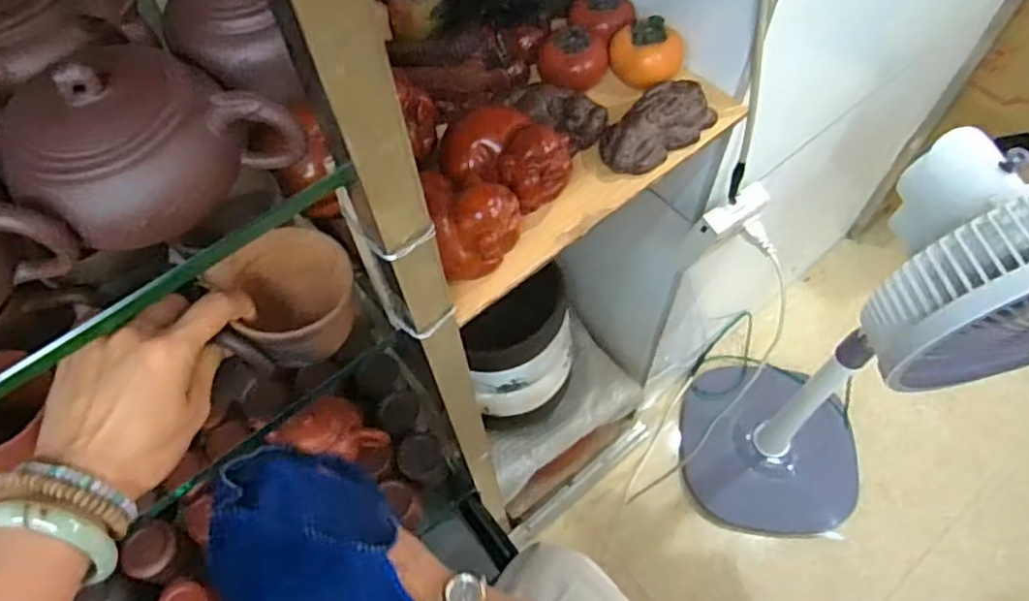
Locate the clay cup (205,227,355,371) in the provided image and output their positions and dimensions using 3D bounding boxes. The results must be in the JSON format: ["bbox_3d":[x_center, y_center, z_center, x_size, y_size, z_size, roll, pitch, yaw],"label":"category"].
[{"bbox_3d":[-0.147,0.011,0.449,0.087,0.091,0.070,-21,61,-9],"label":"clay cup"}]

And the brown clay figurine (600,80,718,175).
[{"bbox_3d":[0.116,-0.142,0.538,0.099,0.033,0.050,-31,63,-14],"label":"brown clay figurine"}]

